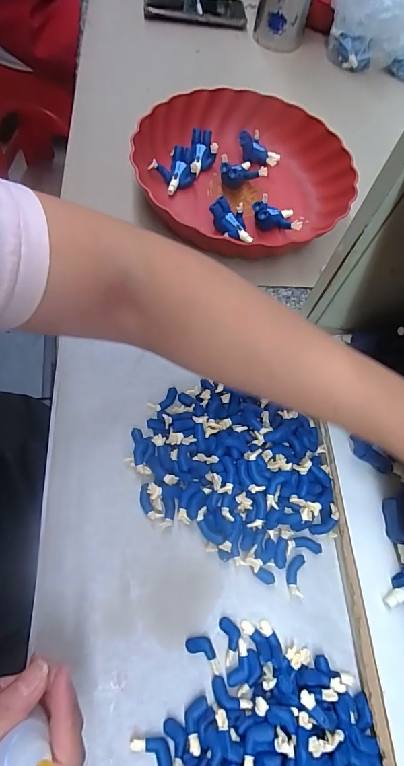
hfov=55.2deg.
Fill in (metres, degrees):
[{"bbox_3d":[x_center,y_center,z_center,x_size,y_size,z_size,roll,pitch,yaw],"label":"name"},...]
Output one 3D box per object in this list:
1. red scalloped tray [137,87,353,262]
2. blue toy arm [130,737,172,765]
[{"bbox_3d":[0.055,-0.243,0.447,0.218,0.071,0.211,-35,74,-20],"label":"red scalloped tray"},{"bbox_3d":[-0.031,0.231,0.244,0.028,0.006,0.013,27,66,6],"label":"blue toy arm"}]

